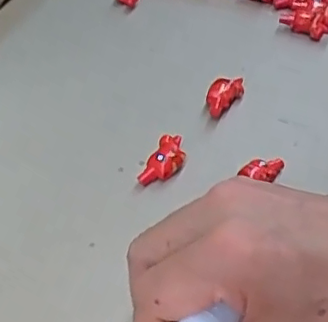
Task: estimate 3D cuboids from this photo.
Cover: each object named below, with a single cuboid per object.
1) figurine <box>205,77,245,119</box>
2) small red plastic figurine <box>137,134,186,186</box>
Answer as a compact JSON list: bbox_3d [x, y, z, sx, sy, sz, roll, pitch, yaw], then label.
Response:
[{"bbox_3d":[0.038,-0.042,0.389,0.018,0.016,0.035,24,52,23],"label":"figurine"},{"bbox_3d":[0.001,0.001,0.349,0.020,0.016,0.033,19,51,18],"label":"small red plastic figurine"}]

